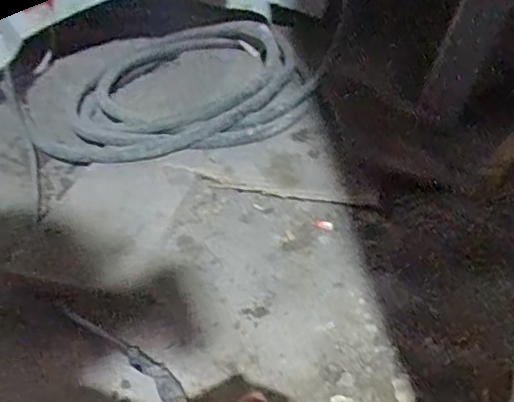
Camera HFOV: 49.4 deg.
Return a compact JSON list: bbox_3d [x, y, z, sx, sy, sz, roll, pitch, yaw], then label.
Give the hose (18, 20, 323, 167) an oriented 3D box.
[{"bbox_3d":[-0.178,-0.233,1.158,0.594,0.093,0.449,-17,38,-17],"label":"hose"}]

